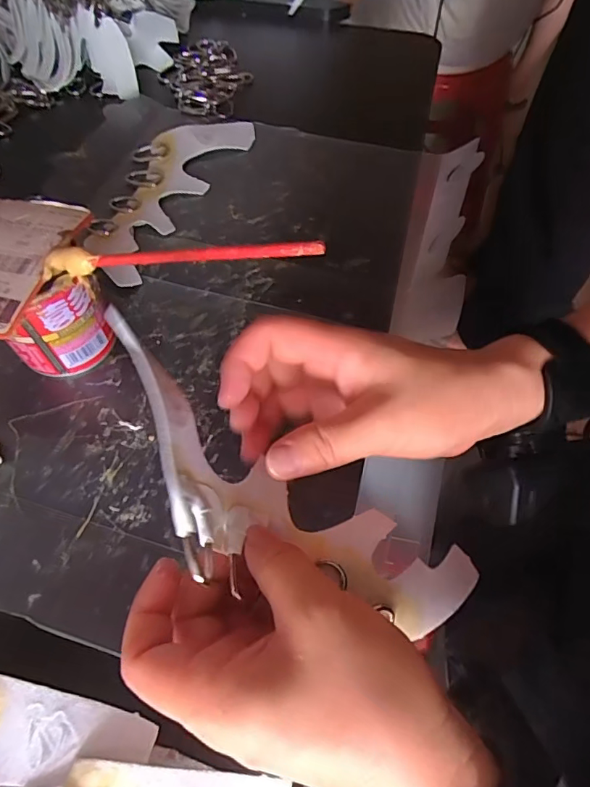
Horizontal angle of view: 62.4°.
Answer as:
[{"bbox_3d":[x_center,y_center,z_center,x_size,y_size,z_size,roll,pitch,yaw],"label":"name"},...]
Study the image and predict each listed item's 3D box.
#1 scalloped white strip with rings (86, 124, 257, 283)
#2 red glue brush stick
[{"bbox_3d":[-0.112,-0.175,0.406,0.079,0.008,0.203,19,61,11],"label":"scalloped white strip with rings"},{"bbox_3d":[-0.062,-0.068,0.243,0.157,0.011,0.012,3,58,20],"label":"red glue brush stick"}]

